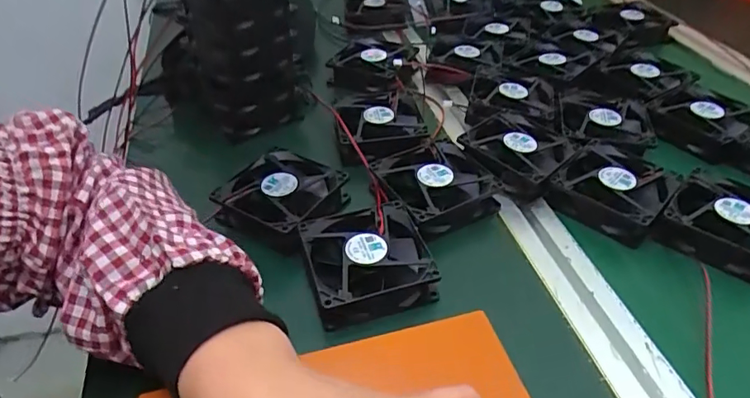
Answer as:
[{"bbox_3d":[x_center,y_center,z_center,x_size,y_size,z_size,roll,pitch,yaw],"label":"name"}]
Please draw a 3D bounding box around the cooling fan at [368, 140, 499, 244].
[{"bbox_3d":[0.049,-0.013,0.419,0.079,0.027,0.083,-15,44,-16],"label":"cooling fan"}]

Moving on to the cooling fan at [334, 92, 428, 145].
[{"bbox_3d":[0.002,-0.074,0.481,0.078,0.022,0.079,-7,40,-9],"label":"cooling fan"}]

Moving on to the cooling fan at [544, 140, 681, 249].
[{"bbox_3d":[0.194,-0.011,0.418,0.077,0.023,0.090,29,47,30],"label":"cooling fan"}]

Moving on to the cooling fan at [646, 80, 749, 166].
[{"bbox_3d":[0.308,-0.074,0.488,0.084,0.023,0.084,-28,47,-30],"label":"cooling fan"}]

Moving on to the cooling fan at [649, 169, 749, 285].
[{"bbox_3d":[0.262,0.017,0.384,0.081,0.019,0.083,29,49,29],"label":"cooling fan"}]

